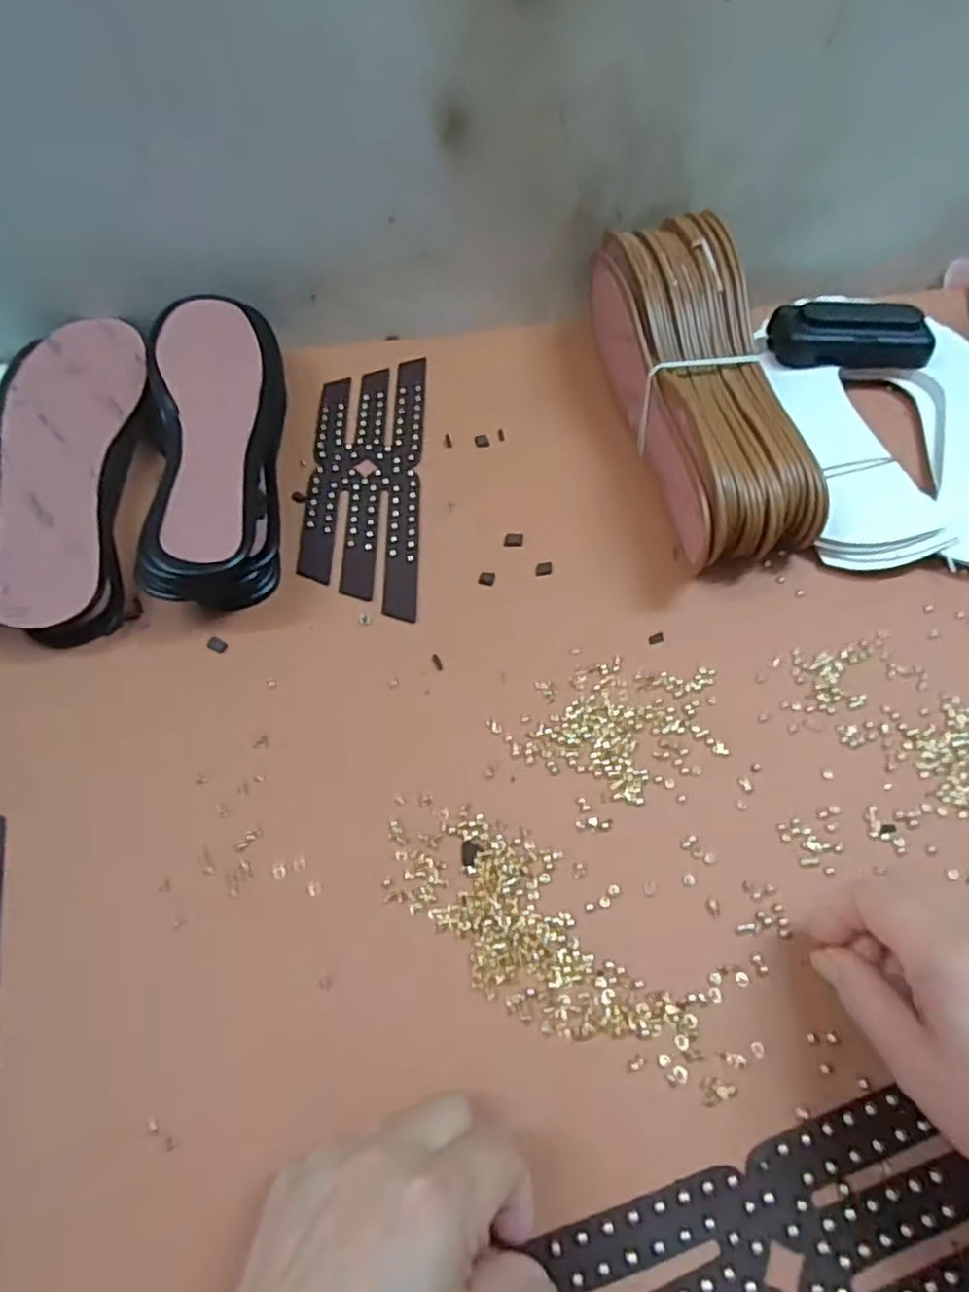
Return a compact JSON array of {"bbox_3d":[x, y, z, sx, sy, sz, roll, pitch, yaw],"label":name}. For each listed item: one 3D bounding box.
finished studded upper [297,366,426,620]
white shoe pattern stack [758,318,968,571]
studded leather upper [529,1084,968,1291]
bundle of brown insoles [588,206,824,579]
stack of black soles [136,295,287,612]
[{"bbox_3d":[-0.075,-0.110,0.450,0.069,0.004,0.210,0,60,-2],"label":"finished studded upper"},{"bbox_3d":[0.281,-0.131,0.463,0.157,0.020,0.197,0,60,-2],"label":"white shoe pattern stack"},{"bbox_3d":[0.098,0.220,0.245,0.181,0.008,0.069,-13,57,-12],"label":"studded leather upper"},{"bbox_3d":[0.132,-0.155,0.439,0.086,0.081,0.242,-6,60,-6],"label":"bundle of brown insoles"},{"bbox_3d":[-0.159,-0.117,0.421,0.074,0.052,0.220,-6,60,-6],"label":"stack of black soles"}]

